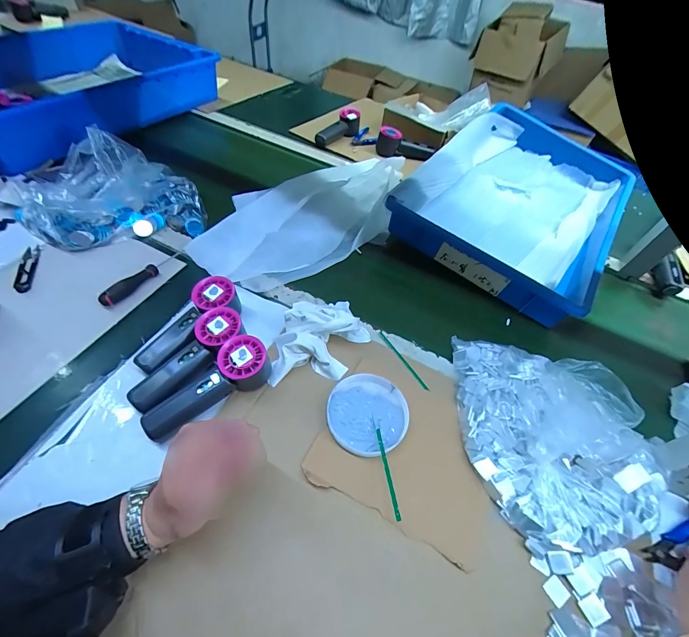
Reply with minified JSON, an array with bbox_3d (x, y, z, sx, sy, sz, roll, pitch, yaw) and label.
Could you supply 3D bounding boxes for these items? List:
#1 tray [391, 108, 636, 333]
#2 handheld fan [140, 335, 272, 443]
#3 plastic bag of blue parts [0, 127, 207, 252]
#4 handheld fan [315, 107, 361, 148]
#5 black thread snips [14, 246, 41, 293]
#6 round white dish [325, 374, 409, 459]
[{"bbox_3d":[0.383,-0.258,0.724,0.358,0.121,0.559,33,58,17],"label":"tray"},{"bbox_3d":[-0.165,0.081,0.401,0.153,0.057,0.053,-28,62,-25],"label":"handheld fan"},{"bbox_3d":[-0.433,-0.233,0.585,0.304,0.079,0.248,-21,59,-19],"label":"plastic bag of blue parts"},{"bbox_3d":[-0.013,-0.510,0.894,0.069,0.065,0.148,24,55,11],"label":"handheld fan"},{"bbox_3d":[-0.488,-0.079,0.512,0.018,0.016,0.105,-12,56,-14],"label":"black thread snips"},{"bbox_3d":[0.029,0.121,0.418,0.098,0.022,0.097,3,54,-4],"label":"round white dish"}]

